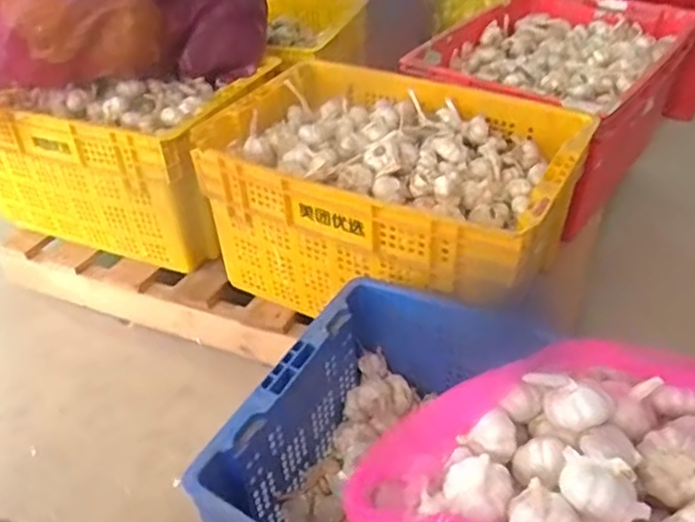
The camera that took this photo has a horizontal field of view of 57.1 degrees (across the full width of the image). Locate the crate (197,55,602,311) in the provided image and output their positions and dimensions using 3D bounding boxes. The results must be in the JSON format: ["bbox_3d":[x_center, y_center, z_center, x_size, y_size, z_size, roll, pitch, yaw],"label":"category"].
[{"bbox_3d":[0.074,-0.111,1.080,0.543,0.286,0.385,20,44,25],"label":"crate"}]

